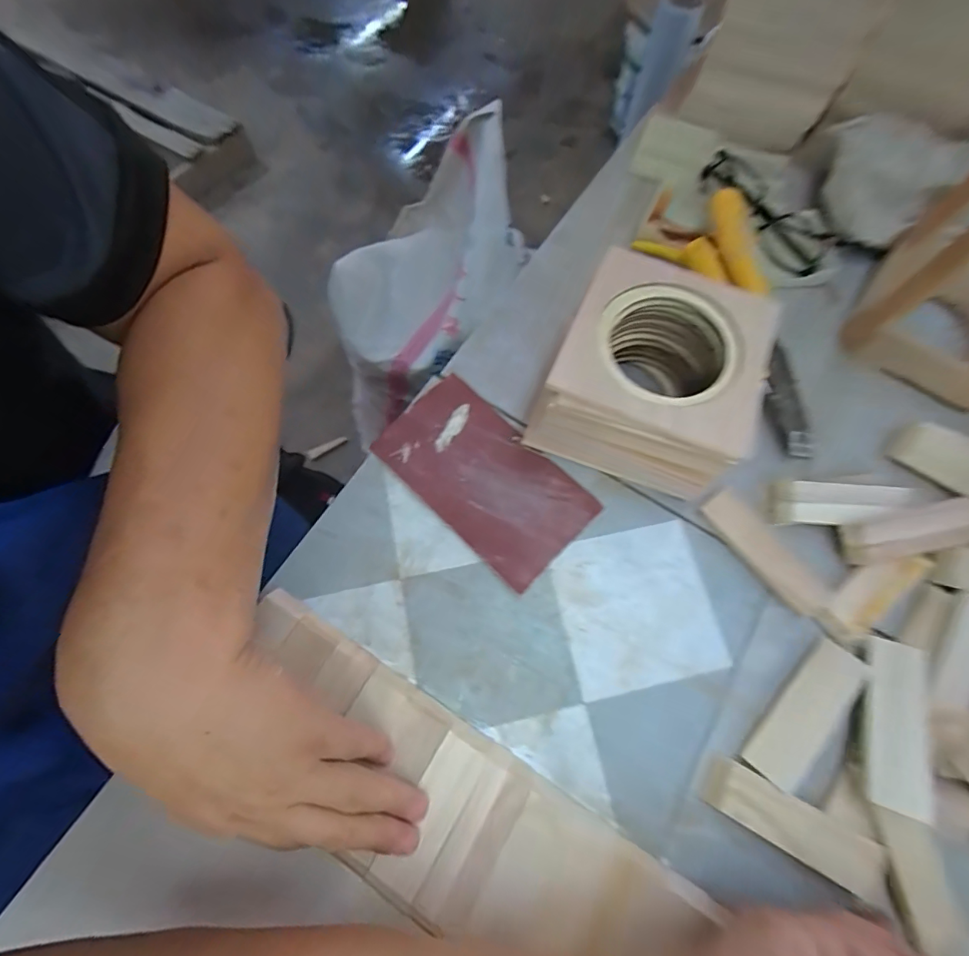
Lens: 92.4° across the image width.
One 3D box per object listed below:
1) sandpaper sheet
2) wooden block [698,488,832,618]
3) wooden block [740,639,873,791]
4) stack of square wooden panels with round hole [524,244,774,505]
[{"bbox_3d":[-0.001,-0.002,0.351,0.161,0.007,0.090,42,72,14],"label":"sandpaper sheet"},{"bbox_3d":[0.201,0.053,0.337,0.029,0.011,0.100,-37,75,-12],"label":"wooden block"},{"bbox_3d":[0.207,0.150,0.297,0.097,0.010,0.029,-42,76,-14],"label":"wooden block"},{"bbox_3d":[0.115,-0.073,0.335,0.132,0.082,0.125,20,71,7],"label":"stack of square wooden panels with round hole"}]

